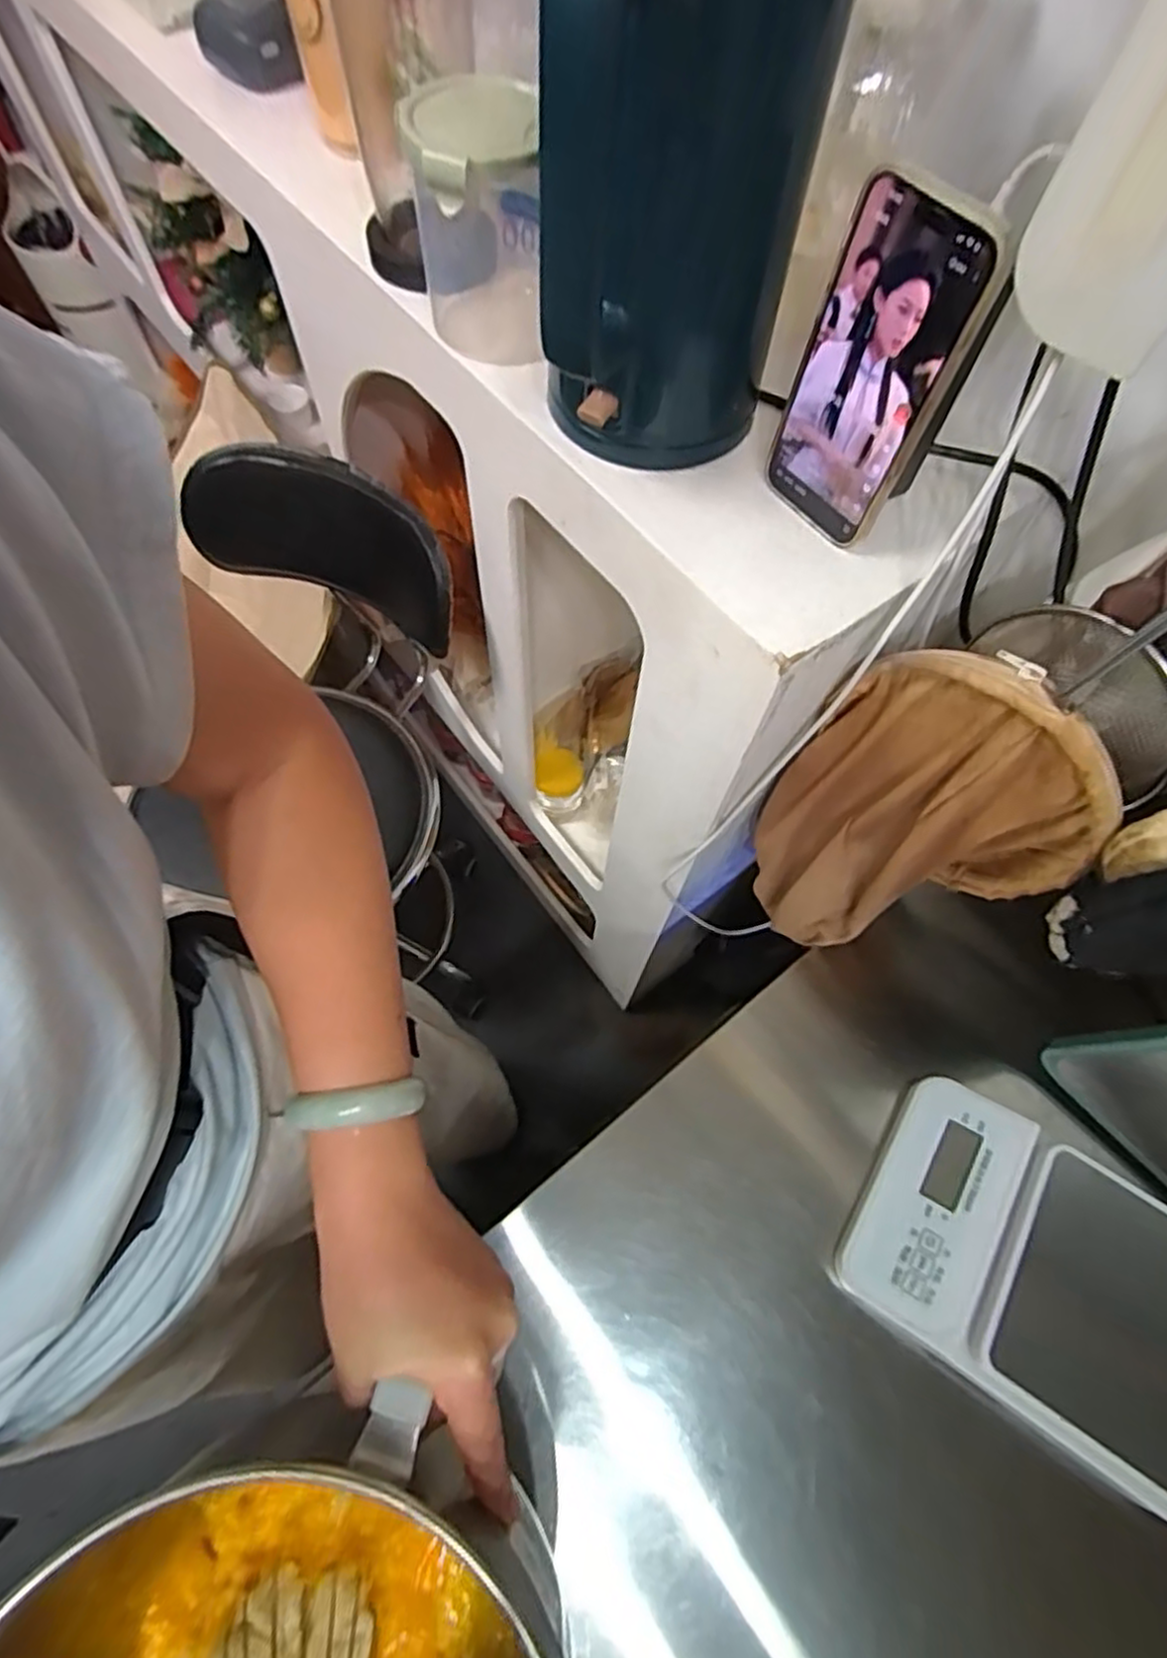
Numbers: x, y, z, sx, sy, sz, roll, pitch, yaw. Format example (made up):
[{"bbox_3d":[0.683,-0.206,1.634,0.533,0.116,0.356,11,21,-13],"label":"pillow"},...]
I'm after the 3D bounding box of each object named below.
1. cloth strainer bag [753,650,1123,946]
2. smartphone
[{"bbox_3d":[0.215,0.009,0.491,0.112,0.253,0.182,-41,73,-18],"label":"cloth strainer bag"},{"bbox_3d":[0.148,-0.234,0.377,0.011,0.163,0.082,-32,70,-20],"label":"smartphone"}]

